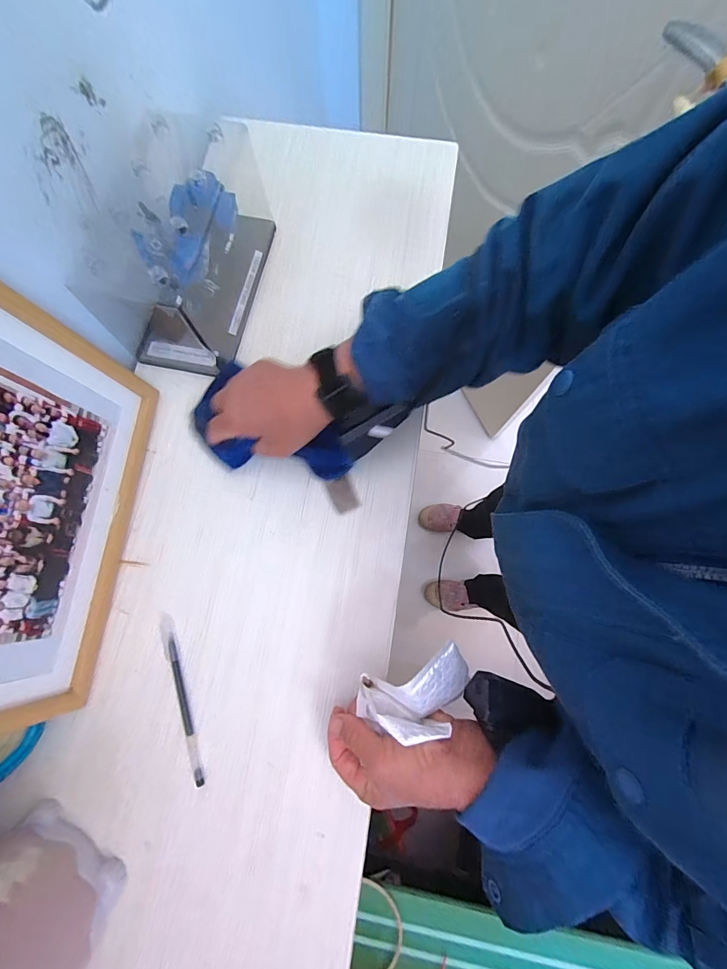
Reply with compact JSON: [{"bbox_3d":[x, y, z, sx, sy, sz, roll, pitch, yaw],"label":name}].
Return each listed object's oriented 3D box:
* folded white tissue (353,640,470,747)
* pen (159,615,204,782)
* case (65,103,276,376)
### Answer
[{"bbox_3d":[0.044,0.166,0.301,0.087,0.033,0.054,-22,77,-6],"label":"folded white tissue"},{"bbox_3d":[-0.168,0.192,0.348,0.012,0.005,0.146,-18,77,-5],"label":"pen"},{"bbox_3d":[-0.190,-0.261,0.408,0.131,0.116,0.243,9,76,2],"label":"case"}]

